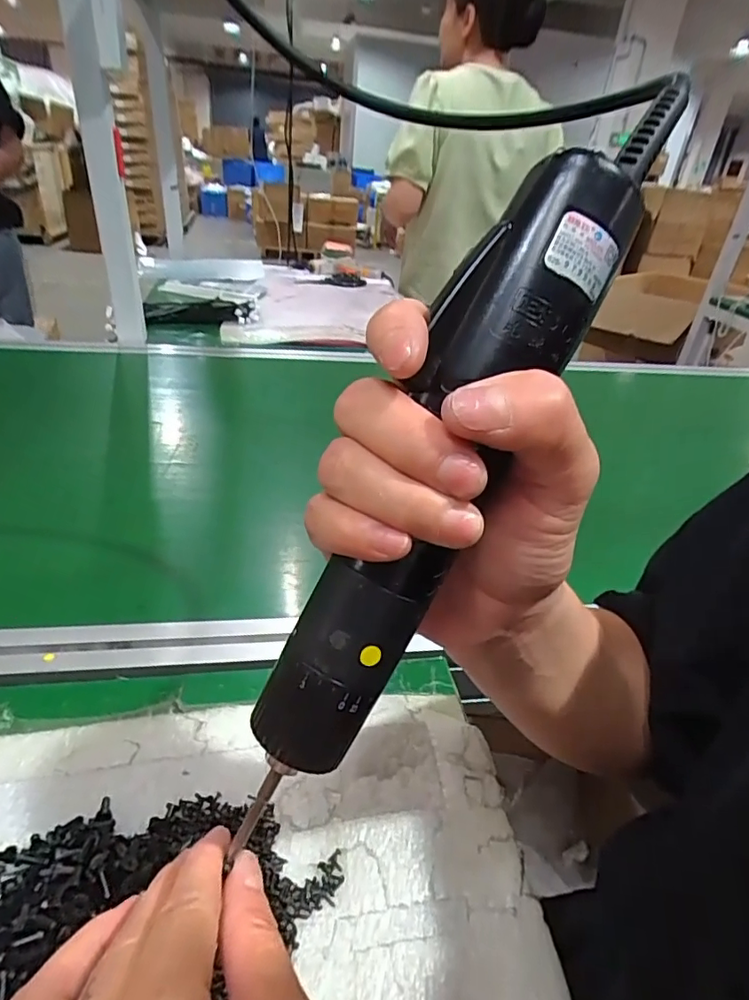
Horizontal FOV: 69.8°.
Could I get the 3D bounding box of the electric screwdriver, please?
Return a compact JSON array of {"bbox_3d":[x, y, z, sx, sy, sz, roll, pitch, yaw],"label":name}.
[{"bbox_3d":[0.025,-0.015,0.161,0.036,0.239,0.030,26,3,28],"label":"electric screwdriver"}]

